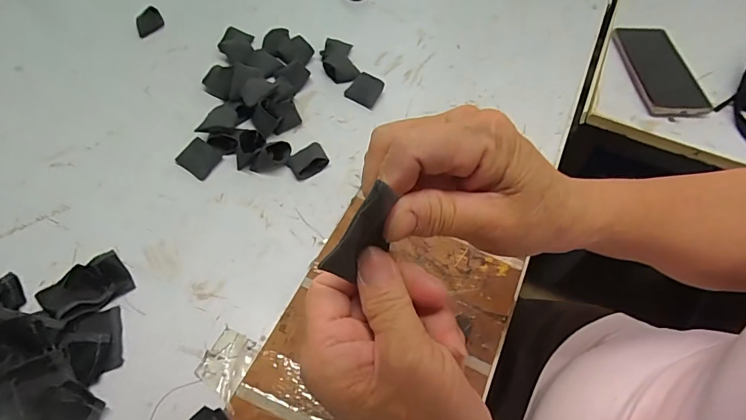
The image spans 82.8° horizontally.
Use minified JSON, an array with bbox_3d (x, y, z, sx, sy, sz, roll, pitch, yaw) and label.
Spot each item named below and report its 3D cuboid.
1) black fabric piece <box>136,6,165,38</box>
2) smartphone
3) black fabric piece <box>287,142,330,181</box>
[{"bbox_3d":[-0.310,-0.260,0.585,0.036,0.025,0.027,-23,61,-16],"label":"black fabric piece"},{"bbox_3d":[0.365,-0.183,0.544,0.075,0.012,0.150,-5,62,5],"label":"smartphone"},{"bbox_3d":[-0.070,-0.056,0.463,0.043,0.014,0.037,-30,63,-19],"label":"black fabric piece"}]

